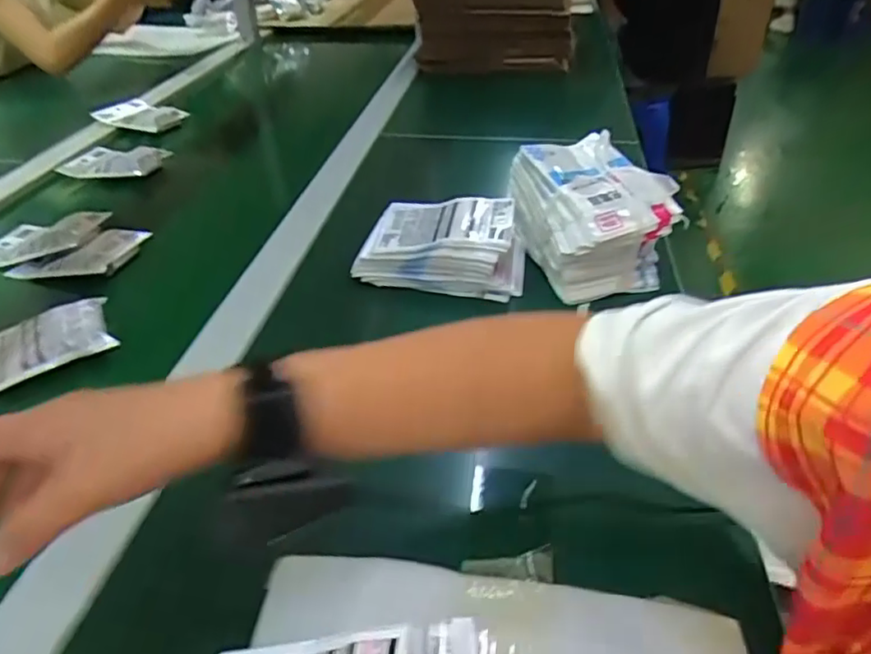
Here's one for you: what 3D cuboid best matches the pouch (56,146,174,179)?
[{"bbox_3d":[-0.473,-0.250,0.896,0.142,0.018,0.106,10,39,15],"label":"pouch"}]

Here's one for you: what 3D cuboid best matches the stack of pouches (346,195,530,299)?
[{"bbox_3d":[0.011,-0.091,0.648,0.169,0.057,0.114,7,38,11],"label":"stack of pouches"}]

